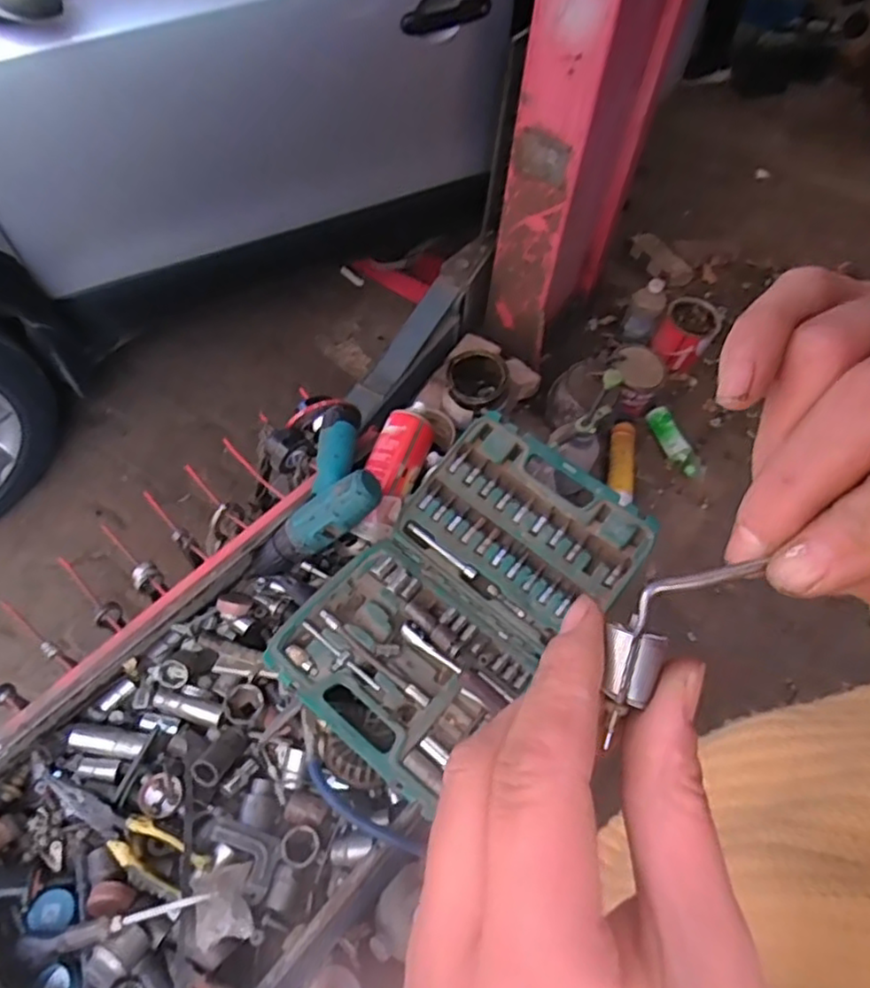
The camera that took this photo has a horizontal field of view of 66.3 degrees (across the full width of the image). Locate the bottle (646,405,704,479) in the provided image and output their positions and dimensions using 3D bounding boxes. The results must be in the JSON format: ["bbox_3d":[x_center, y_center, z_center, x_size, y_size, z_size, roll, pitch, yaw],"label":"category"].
[{"bbox_3d":[0.645,-0.138,1.793,0.066,0.054,0.211,-33,89,-21],"label":"bottle"}]

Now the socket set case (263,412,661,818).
[{"bbox_3d":[0.029,0.104,0.711,0.250,0.090,0.374,37,61,19],"label":"socket set case"}]

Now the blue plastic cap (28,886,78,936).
[{"bbox_3d":[-0.350,0.383,0.611,0.040,0.009,0.039,2,37,-1],"label":"blue plastic cap"}]

